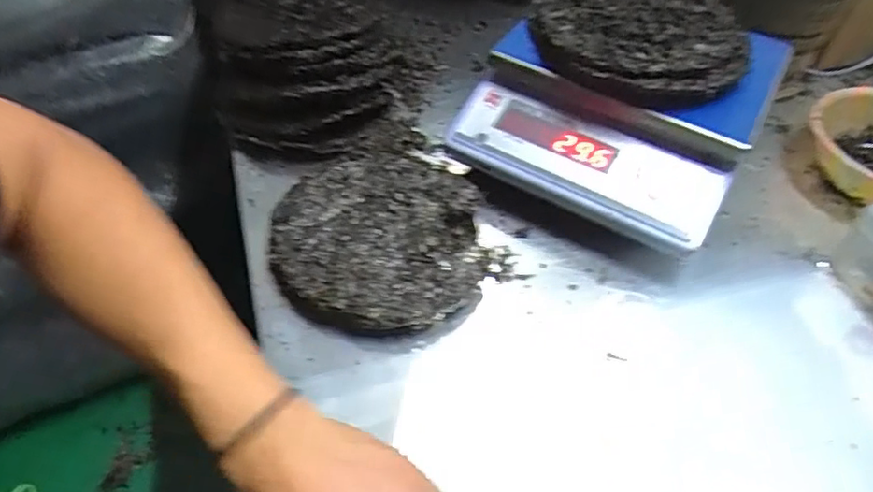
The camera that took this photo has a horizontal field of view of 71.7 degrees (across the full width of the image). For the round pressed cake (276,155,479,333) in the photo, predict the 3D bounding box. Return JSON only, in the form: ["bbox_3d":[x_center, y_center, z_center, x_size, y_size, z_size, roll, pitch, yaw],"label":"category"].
[{"bbox_3d":[-0.057,-0.004,0.583,0.190,0.036,0.190,1,49,-1],"label":"round pressed cake"}]

